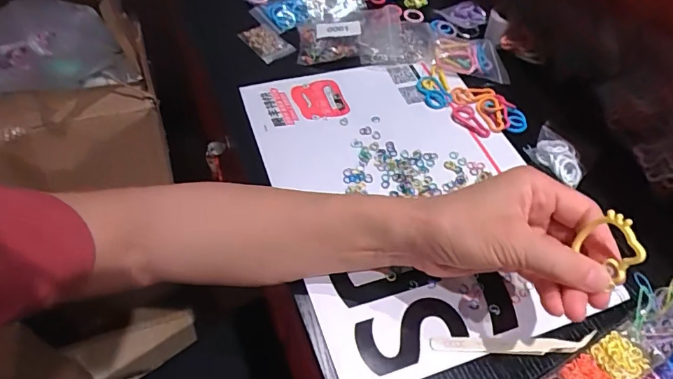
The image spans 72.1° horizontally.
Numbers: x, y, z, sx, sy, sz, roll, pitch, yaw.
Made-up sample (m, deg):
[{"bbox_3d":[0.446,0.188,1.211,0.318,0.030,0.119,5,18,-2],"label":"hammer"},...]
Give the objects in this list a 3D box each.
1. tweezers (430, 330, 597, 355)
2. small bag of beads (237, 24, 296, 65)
[{"bbox_3d":[0.128,0.113,0.335,0.117,0.005,0.013,2,52,-3],"label":"tweezers"},{"bbox_3d":[-0.083,-0.171,0.543,0.036,0.015,0.054,-37,77,-20],"label":"small bag of beads"}]

